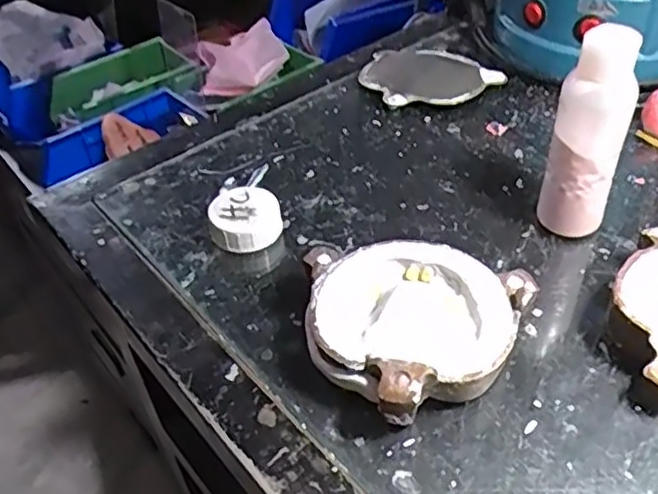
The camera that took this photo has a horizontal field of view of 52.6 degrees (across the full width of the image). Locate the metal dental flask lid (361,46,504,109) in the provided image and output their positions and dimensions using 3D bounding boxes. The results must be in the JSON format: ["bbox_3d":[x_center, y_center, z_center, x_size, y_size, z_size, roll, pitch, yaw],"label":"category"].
[{"bbox_3d":[0.076,-0.140,0.535,0.096,0.013,0.101,-3,45,3],"label":"metal dental flask lid"}]

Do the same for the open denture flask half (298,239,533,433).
[{"bbox_3d":[0.038,0.036,0.338,0.106,0.034,0.099,-3,45,3],"label":"open denture flask half"}]

